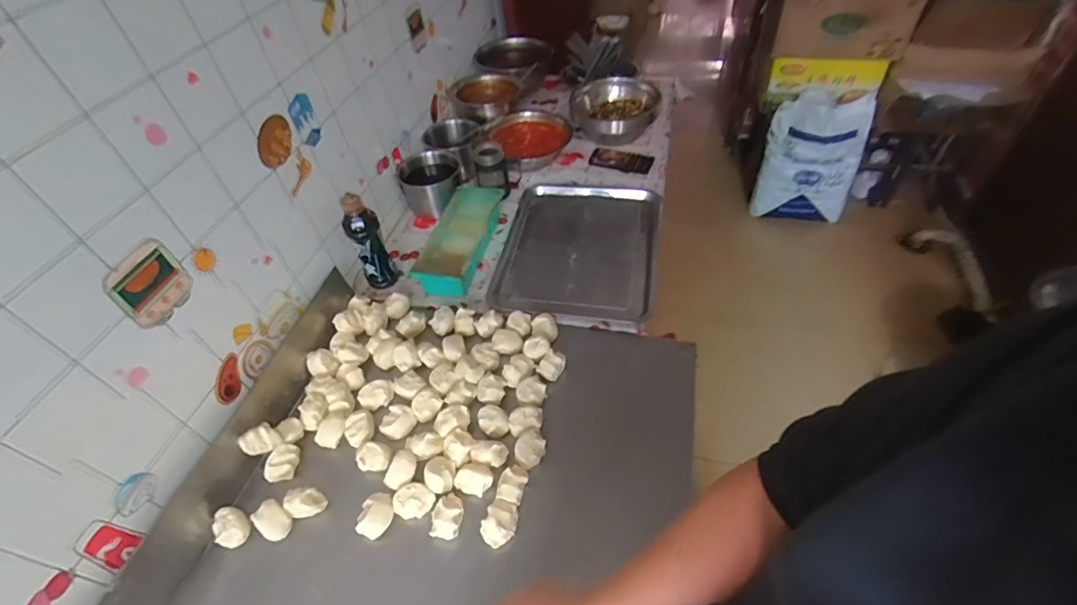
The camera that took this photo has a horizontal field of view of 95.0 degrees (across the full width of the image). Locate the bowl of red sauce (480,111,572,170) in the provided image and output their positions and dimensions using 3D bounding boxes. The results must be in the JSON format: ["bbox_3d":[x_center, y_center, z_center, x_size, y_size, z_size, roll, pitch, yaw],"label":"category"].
[{"bbox_3d":[-0.026,-0.461,1.381,0.229,0.071,0.220,-3,48,3],"label":"bowl of red sauce"}]

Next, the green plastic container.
[{"bbox_3d":[-0.180,-0.153,1.114,0.120,0.090,0.317,6,49,11],"label":"green plastic container"}]

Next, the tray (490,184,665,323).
[{"bbox_3d":[0.092,-0.128,1.117,0.345,0.040,0.427,6,49,12],"label":"tray"}]

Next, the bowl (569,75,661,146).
[{"bbox_3d":[0.219,-0.546,1.418,0.229,0.126,0.198,13,51,17],"label":"bowl"}]

